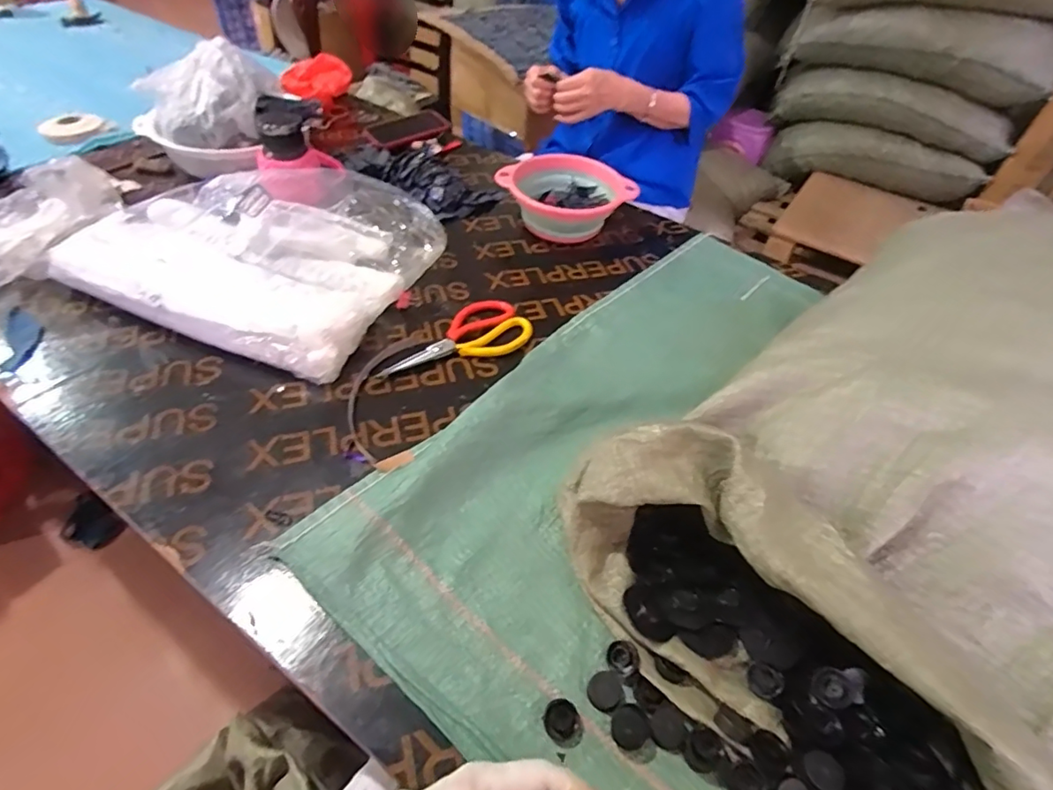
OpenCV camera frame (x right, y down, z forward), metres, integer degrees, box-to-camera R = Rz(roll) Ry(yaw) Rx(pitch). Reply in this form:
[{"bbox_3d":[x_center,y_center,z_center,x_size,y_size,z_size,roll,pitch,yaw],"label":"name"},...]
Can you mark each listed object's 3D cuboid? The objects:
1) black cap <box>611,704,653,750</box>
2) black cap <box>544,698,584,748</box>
[{"bbox_3d":[0.083,0.261,0.426,0.032,0.013,0.029,-32,58,-30],"label":"black cap"},{"bbox_3d":[0.030,0.258,0.426,0.028,0.008,0.033,-33,58,-30],"label":"black cap"}]

